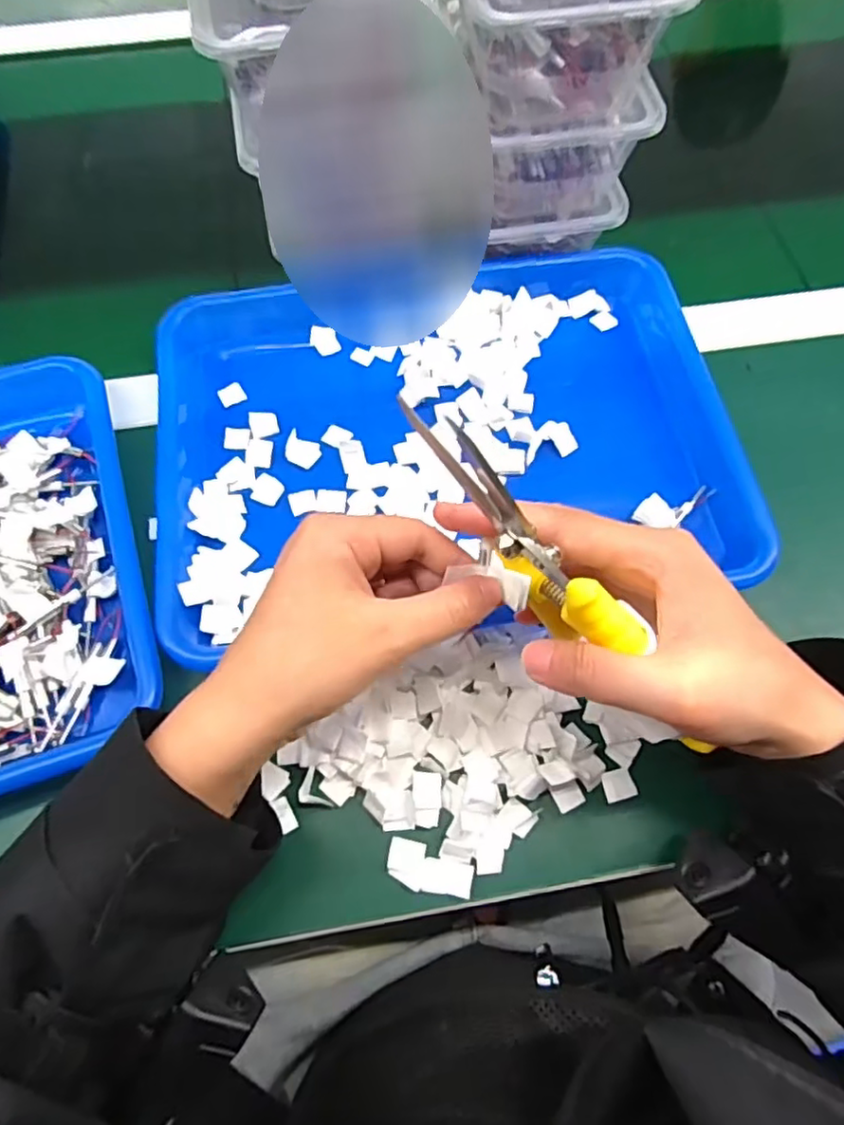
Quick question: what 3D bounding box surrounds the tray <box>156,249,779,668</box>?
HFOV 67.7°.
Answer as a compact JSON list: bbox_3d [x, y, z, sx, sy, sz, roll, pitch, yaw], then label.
[{"bbox_3d":[0.011,-0.080,0.381,0.326,0.028,0.236,-9,66,-4],"label":"tray"}]

